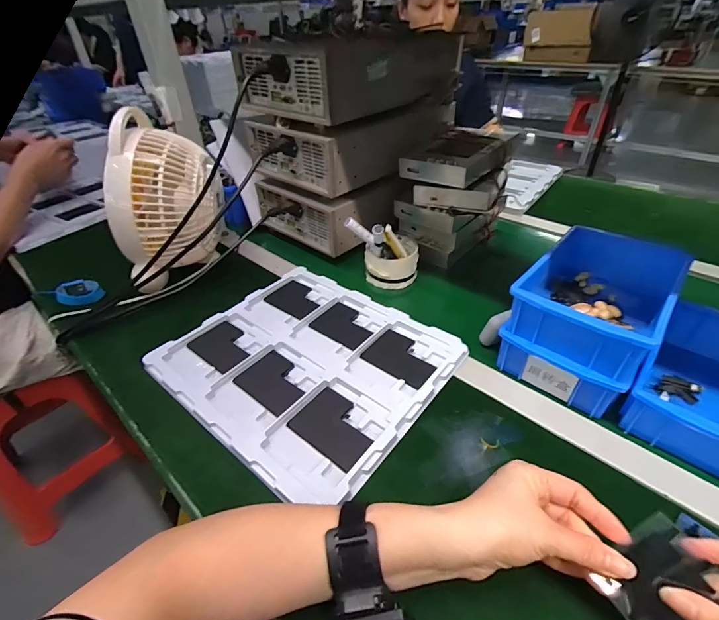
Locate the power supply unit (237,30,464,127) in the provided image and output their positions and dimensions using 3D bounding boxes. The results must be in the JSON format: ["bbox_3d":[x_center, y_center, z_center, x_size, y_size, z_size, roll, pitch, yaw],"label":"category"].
[{"bbox_3d":[-0.009,-0.401,0.627,0.204,0.086,0.313,28,48,32],"label":"power supply unit"}]

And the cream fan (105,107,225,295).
[{"bbox_3d":[-0.284,-0.158,0.558,0.156,0.204,0.179,-15,41,-15],"label":"cream fan"}]

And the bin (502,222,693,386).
[{"bbox_3d":[0.274,-0.020,0.430,0.127,0.060,0.193,29,48,32],"label":"bin"}]

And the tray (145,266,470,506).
[{"bbox_3d":[-0.066,0.065,0.478,0.303,0.033,0.267,26,48,31],"label":"tray"}]

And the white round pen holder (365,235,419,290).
[{"bbox_3d":[0.053,-0.077,0.618,0.086,0.059,0.083,-2,40,3],"label":"white round pen holder"}]

